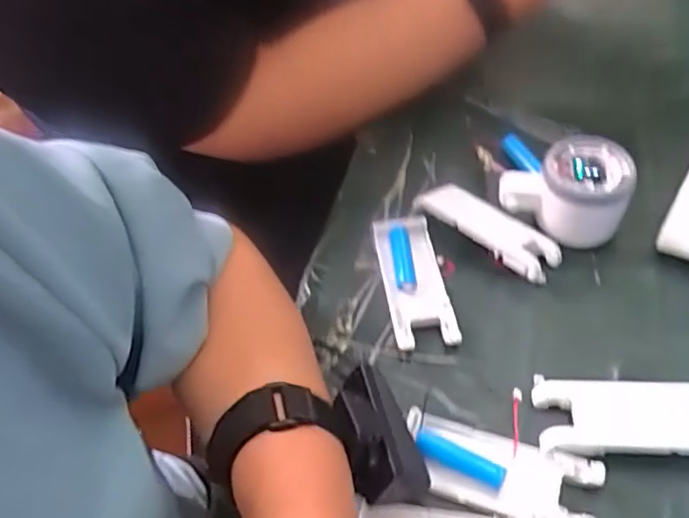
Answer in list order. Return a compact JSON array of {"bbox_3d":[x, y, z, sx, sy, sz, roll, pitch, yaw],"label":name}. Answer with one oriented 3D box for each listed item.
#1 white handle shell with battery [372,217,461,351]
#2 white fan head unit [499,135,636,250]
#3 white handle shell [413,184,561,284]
[{"bbox_3d":[0.047,0.015,0.419,0.039,0.014,0.106,-9,50,0],"label":"white handle shell with battery"},{"bbox_3d":[0.154,-0.048,0.434,0.083,0.054,0.056,15,53,17],"label":"white fan head unit"},{"bbox_3d":[0.102,-0.022,0.441,0.106,0.021,0.039,33,61,29],"label":"white handle shell"}]

